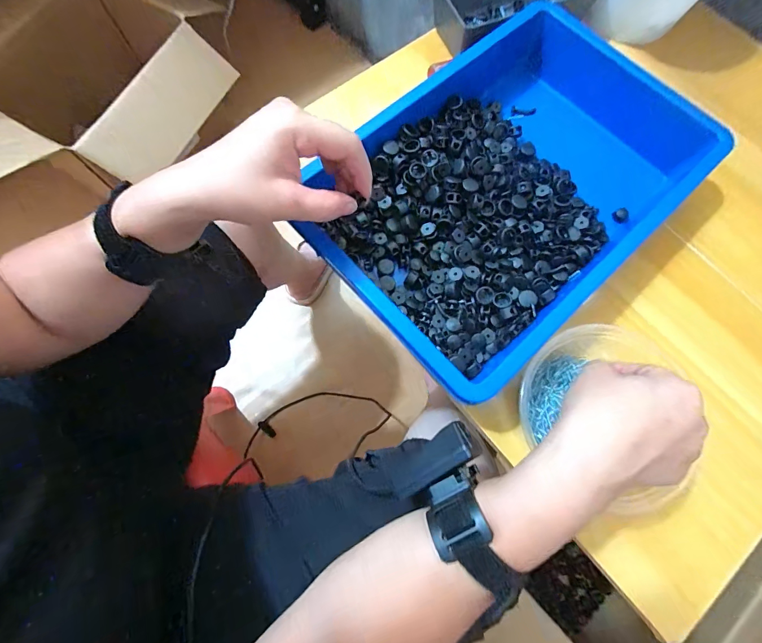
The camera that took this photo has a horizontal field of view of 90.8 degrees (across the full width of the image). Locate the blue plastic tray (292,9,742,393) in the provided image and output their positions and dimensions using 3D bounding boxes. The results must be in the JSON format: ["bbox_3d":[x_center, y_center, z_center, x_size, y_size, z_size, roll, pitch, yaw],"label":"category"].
[{"bbox_3d":[0.123,-0.132,0.367,0.362,0.066,0.239,-40,79,-11],"label":"blue plastic tray"}]

